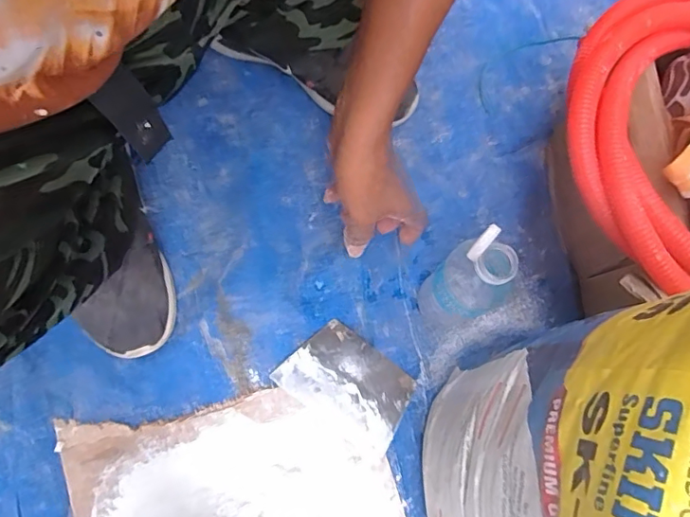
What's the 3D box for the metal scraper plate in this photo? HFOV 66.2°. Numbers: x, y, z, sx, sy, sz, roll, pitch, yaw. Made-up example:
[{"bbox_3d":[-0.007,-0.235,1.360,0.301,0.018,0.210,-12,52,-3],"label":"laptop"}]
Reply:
[{"bbox_3d":[0.004,0.136,0.569,0.136,0.005,0.094,38,81,6],"label":"metal scraper plate"}]

